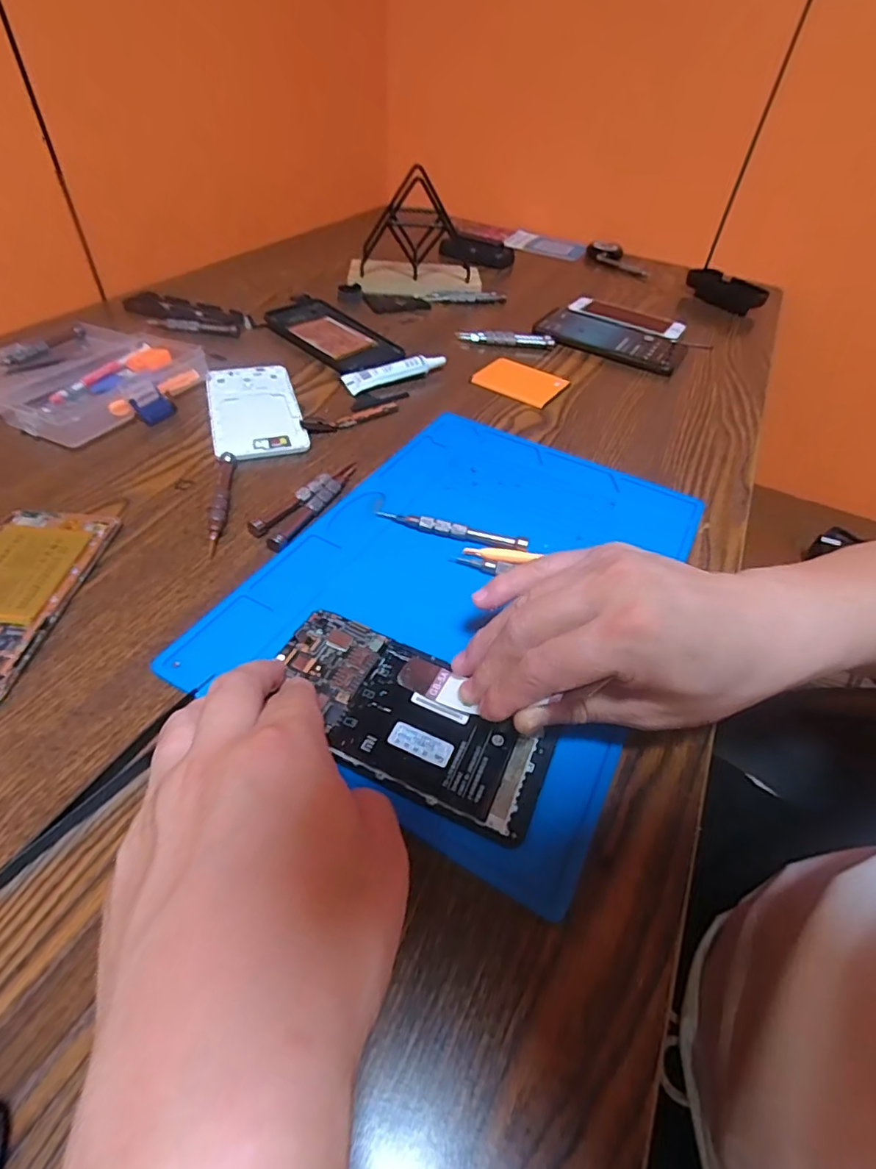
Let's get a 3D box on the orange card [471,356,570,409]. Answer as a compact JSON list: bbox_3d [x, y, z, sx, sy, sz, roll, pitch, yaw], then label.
[{"bbox_3d":[0.082,-0.201,0.526,0.077,0.007,0.061,32,56,17],"label":"orange card"}]

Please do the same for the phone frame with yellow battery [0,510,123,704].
[{"bbox_3d":[-0.246,0.005,0.301,0.071,0.010,0.140,5,47,0],"label":"phone frame with yellow battery"}]

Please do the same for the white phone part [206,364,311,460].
[{"bbox_3d":[-0.158,-0.152,0.459,0.072,0.005,0.148,-12,49,-16],"label":"white phone part"}]

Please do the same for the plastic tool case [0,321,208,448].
[{"bbox_3d":[-0.319,-0.187,0.462,0.200,0.023,0.149,24,49,16],"label":"plastic tool case"}]

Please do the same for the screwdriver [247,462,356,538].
[{"bbox_3d":[-0.094,-0.065,0.381,0.014,0.010,0.102,29,51,20],"label":"screwdriver"}]

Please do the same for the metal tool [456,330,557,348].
[{"bbox_3d":[0.074,-0.272,0.593,0.107,0.017,0.012,7,47,1],"label":"metal tool"}]

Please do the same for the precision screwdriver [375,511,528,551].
[{"bbox_3d":[0.009,-0.037,0.362,0.104,0.010,0.011,14,47,8],"label":"precision screwdriver"}]

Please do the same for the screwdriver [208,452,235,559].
[{"bbox_3d":[-0.151,-0.059,0.370,0.012,0.009,0.102,-4,47,-9],"label":"screwdriver"}]

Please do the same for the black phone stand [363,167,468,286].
[{"bbox_3d":[-0.027,-0.438,0.662,0.136,0.113,0.061,3,47,-3],"label":"black phone stand"}]

